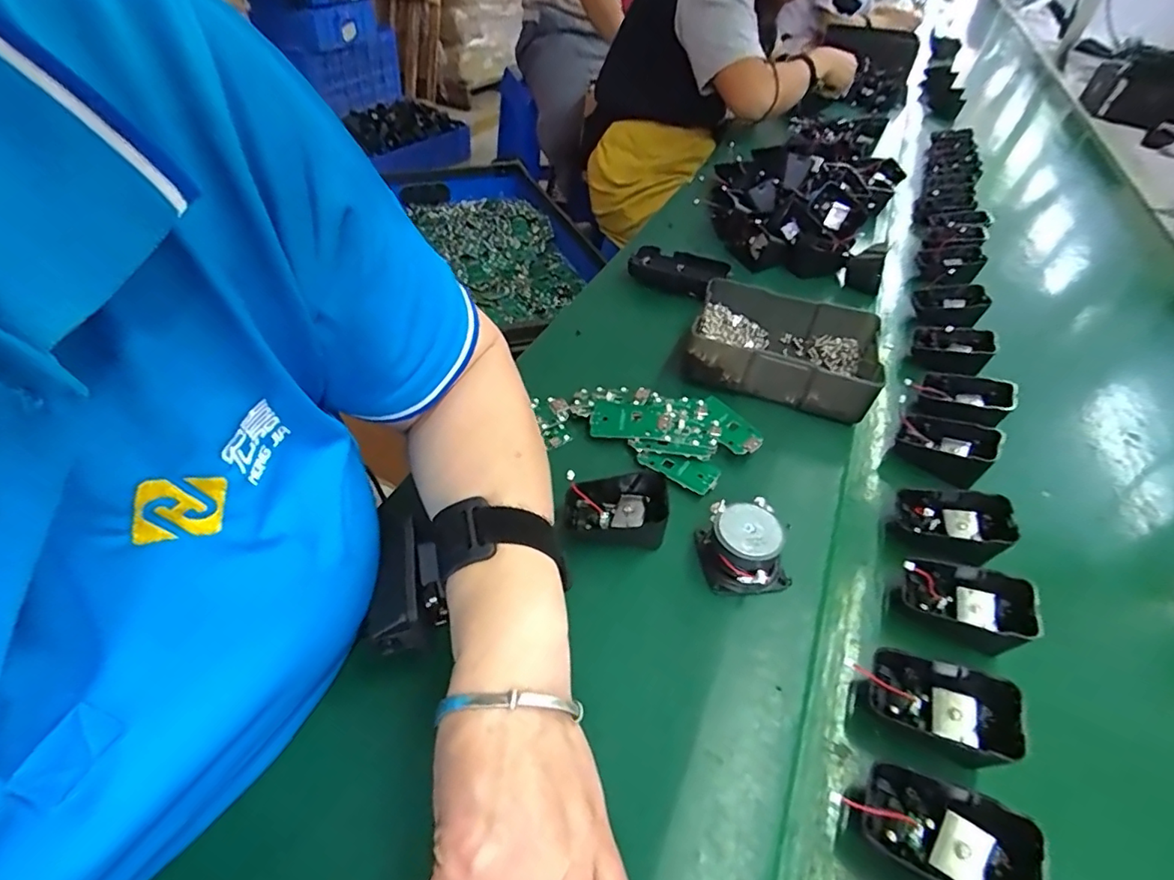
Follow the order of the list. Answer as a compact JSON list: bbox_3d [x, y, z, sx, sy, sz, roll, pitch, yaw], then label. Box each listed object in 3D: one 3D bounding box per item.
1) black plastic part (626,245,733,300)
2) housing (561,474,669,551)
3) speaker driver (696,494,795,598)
[{"bbox_3d":[0.100,-0.192,0.622,0.102,0.022,0.053,28,52,24],"label":"black plastic part"},{"bbox_3d":[0.020,0.043,0.380,0.070,0.035,0.042,10,47,10],"label":"housing"},{"bbox_3d":[0.101,0.068,0.358,0.049,0.033,0.050,-5,46,-3],"label":"speaker driver"}]

